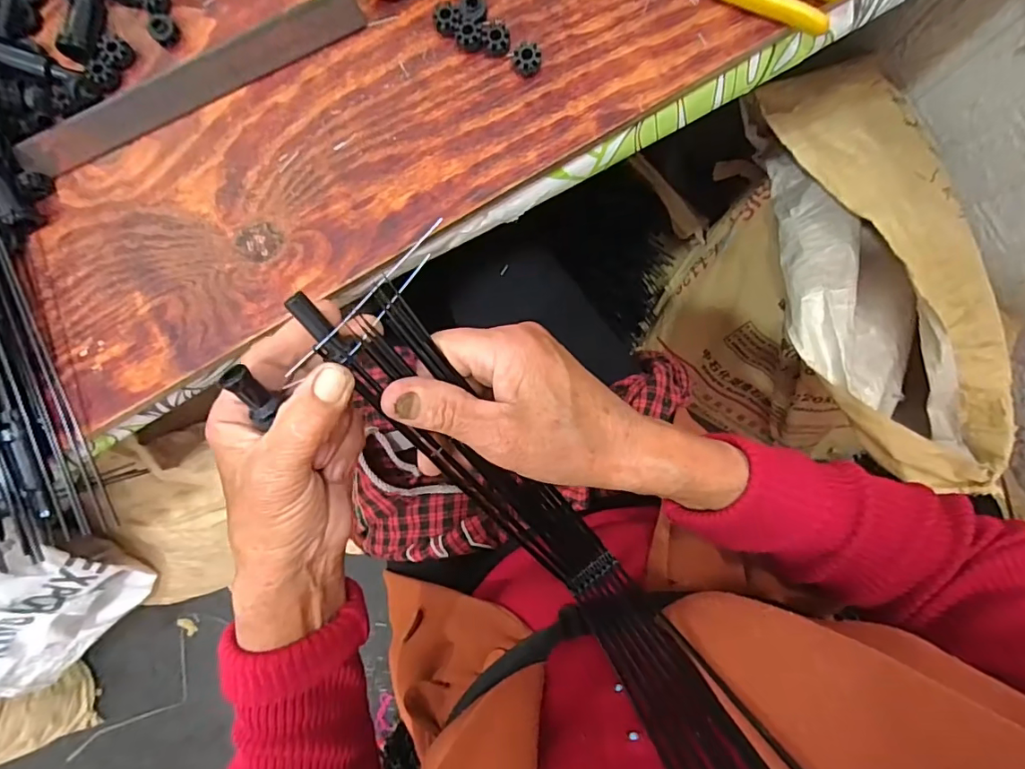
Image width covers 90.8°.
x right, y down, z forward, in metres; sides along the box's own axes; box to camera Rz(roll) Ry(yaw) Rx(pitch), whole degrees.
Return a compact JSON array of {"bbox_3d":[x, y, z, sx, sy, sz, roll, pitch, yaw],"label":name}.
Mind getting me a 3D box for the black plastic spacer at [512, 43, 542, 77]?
[{"bbox_3d":[0.010,-0.223,0.345,0.020,0.013,0.019,-3,86,3],"label":"black plastic spacer"}]

